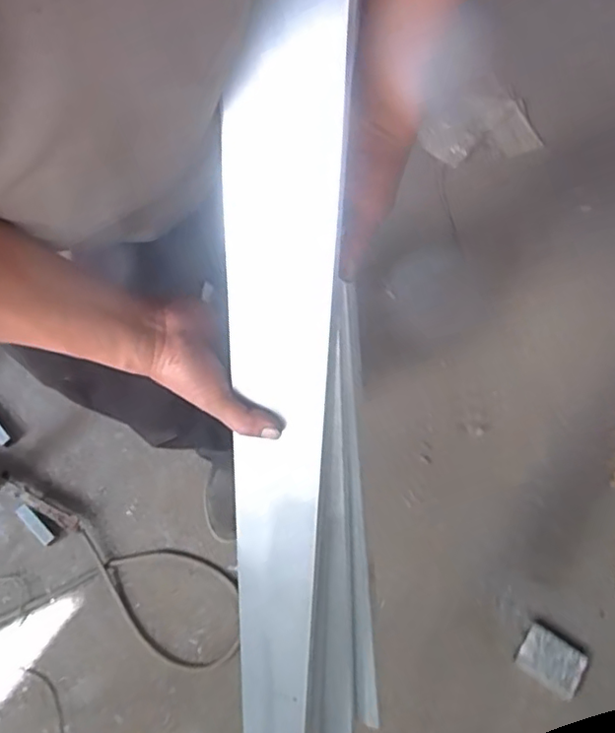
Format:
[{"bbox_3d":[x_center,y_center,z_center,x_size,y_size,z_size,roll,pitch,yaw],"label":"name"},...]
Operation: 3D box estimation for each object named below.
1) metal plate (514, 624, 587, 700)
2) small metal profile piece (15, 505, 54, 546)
[{"bbox_3d":[0.478,0.576,1.164,0.115,0.014,0.091,33,72,14],"label":"metal plate"},{"bbox_3d":[-0.569,0.331,1.237,0.098,0.012,0.026,41,74,16],"label":"small metal profile piece"}]

